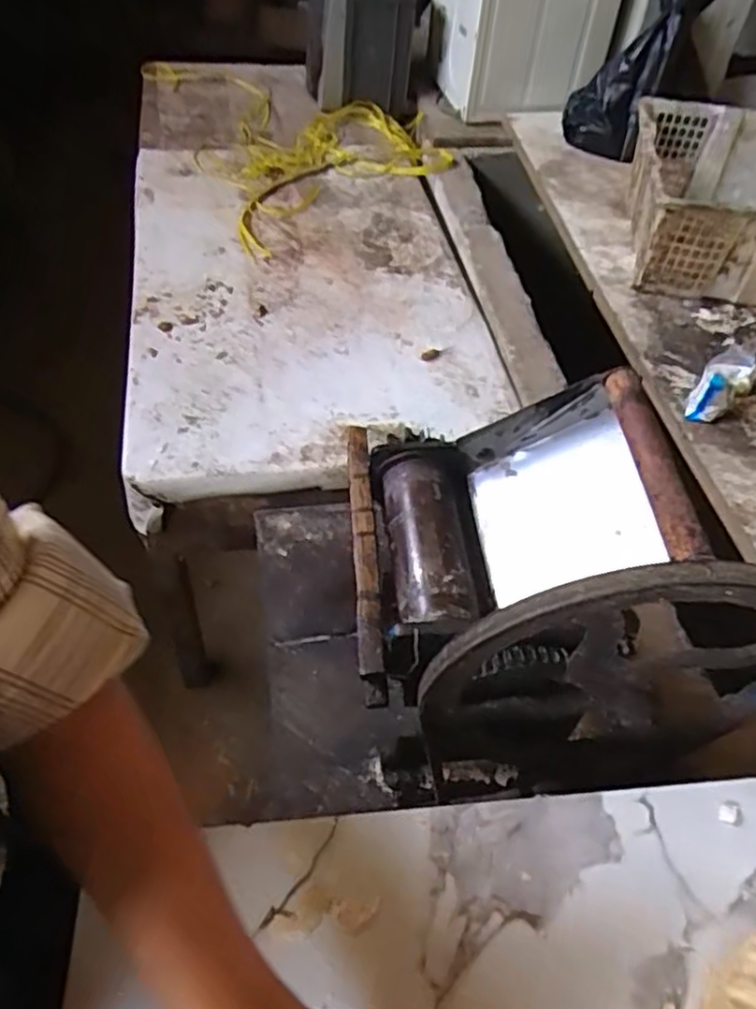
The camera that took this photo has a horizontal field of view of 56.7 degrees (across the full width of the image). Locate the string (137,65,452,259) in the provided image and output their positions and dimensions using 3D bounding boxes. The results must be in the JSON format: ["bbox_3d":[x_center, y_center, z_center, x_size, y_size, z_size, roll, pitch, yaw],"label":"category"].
[{"bbox_3d":[-0.168,-0.786,1.491,0.501,0.041,0.788,-20,55,-18],"label":"string"}]

